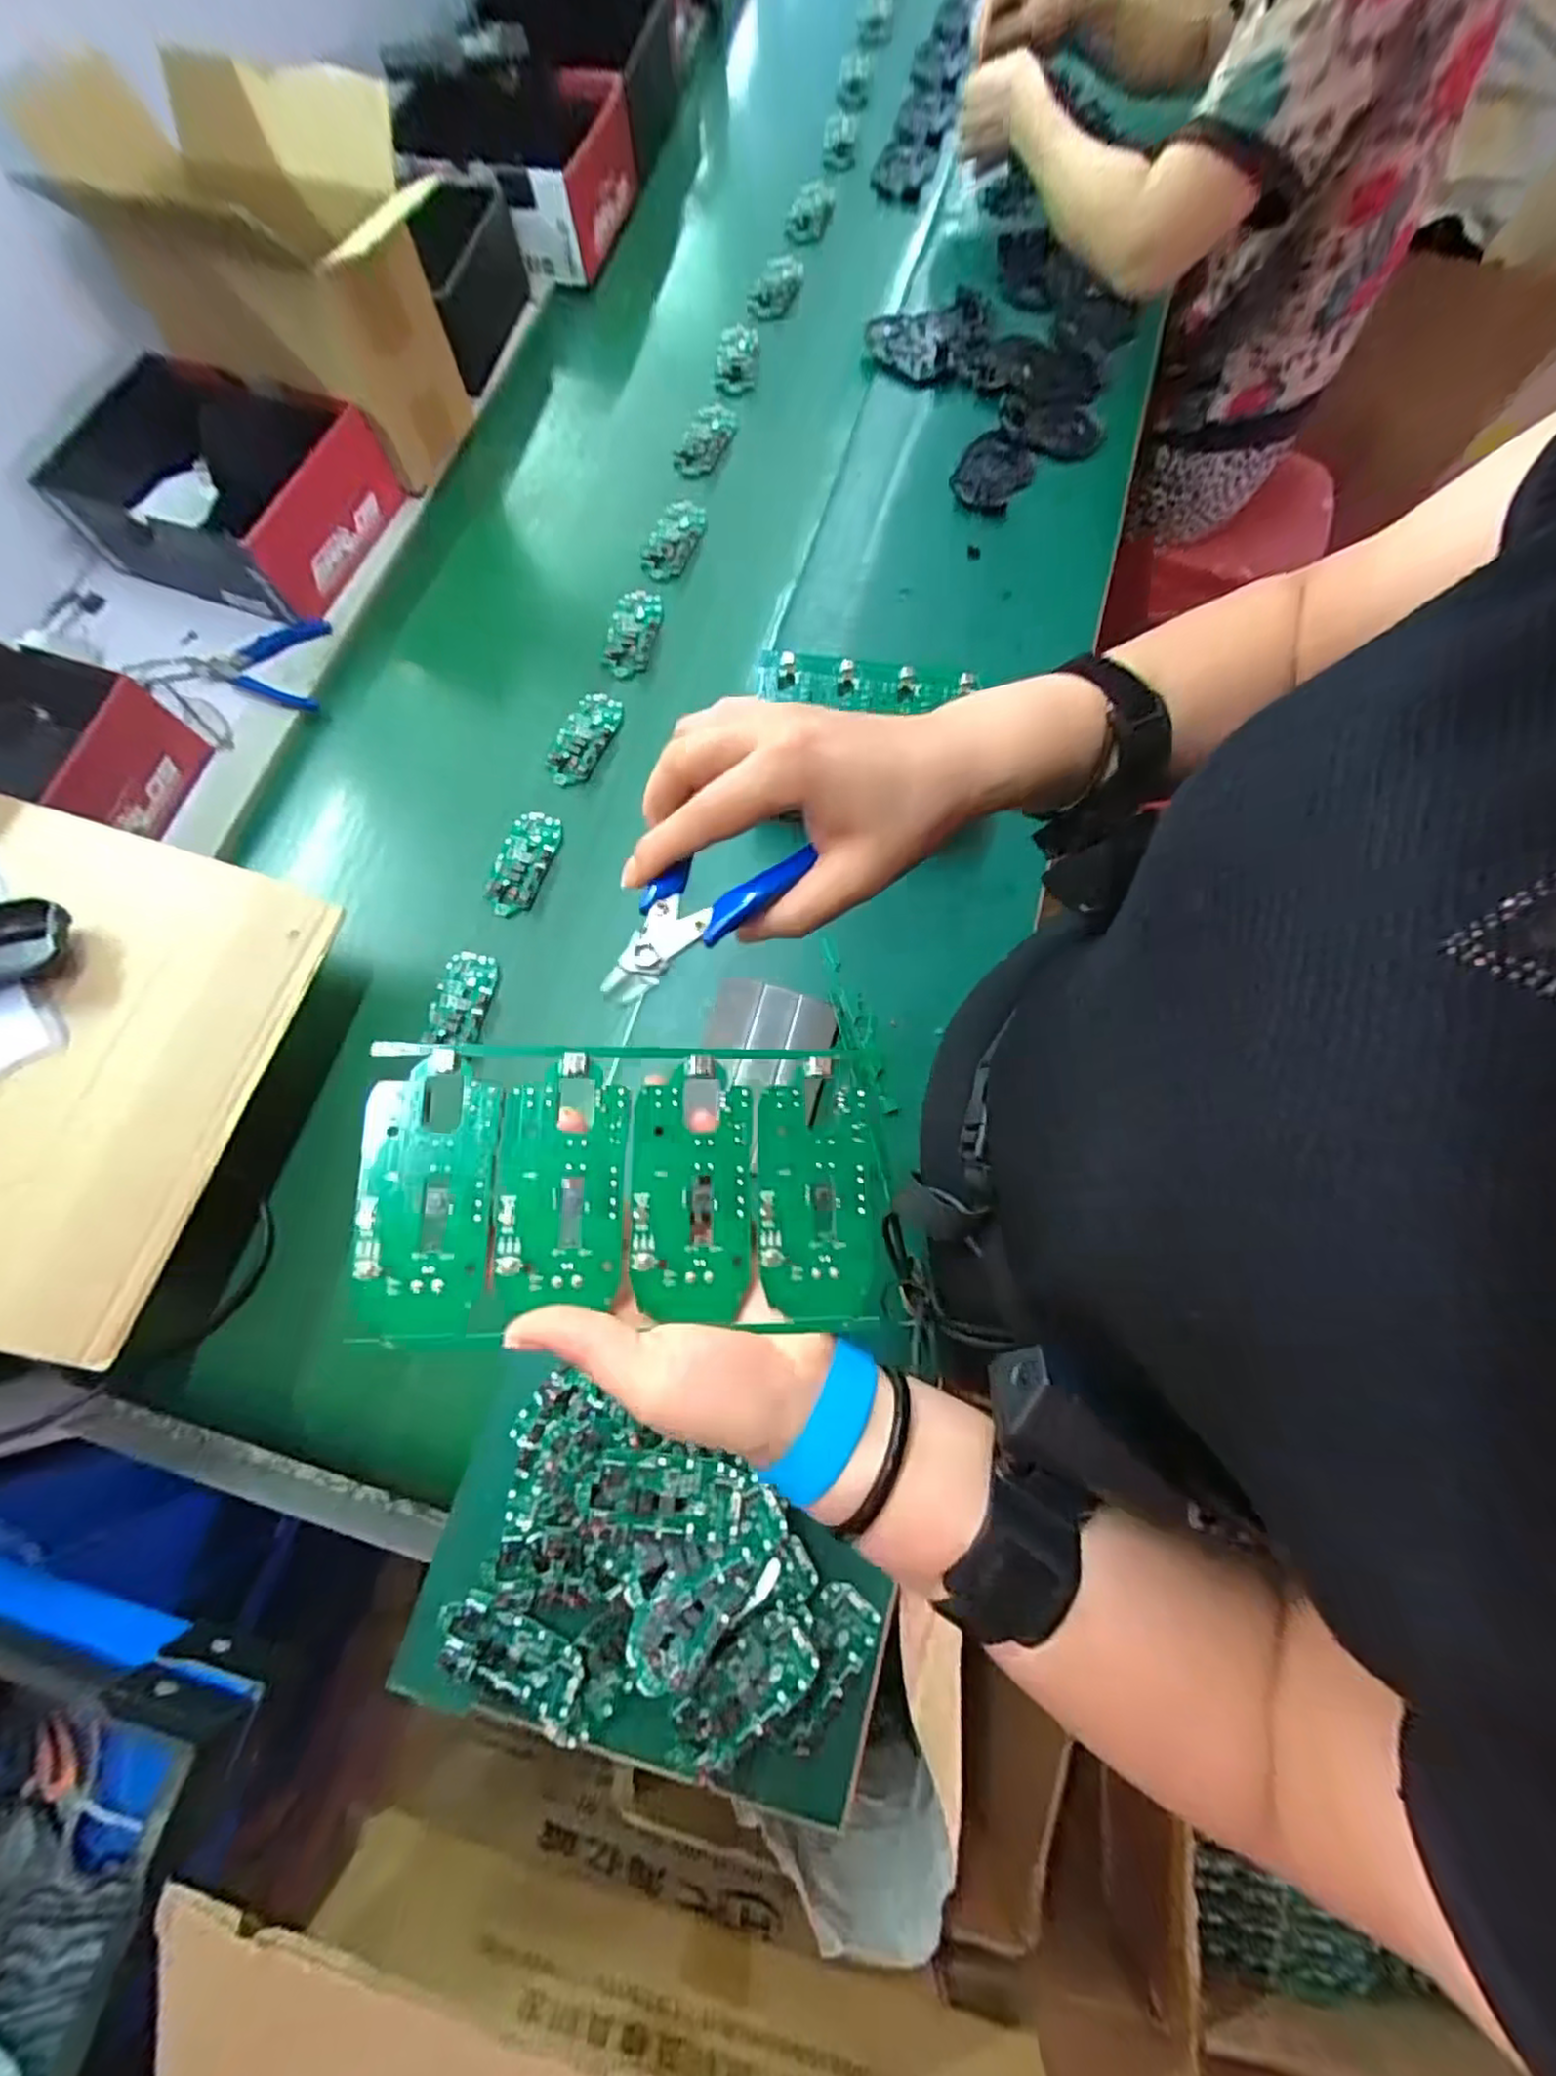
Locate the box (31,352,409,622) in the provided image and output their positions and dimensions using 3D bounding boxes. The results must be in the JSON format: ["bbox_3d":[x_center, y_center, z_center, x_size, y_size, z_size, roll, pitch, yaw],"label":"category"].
[{"bbox_3d":[-0.505,-0.508,0.649,0.239,0.097,0.186,19,75,4],"label":"box"}]

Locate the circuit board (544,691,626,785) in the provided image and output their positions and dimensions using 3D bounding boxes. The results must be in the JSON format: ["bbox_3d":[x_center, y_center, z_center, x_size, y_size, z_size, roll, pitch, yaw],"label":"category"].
[{"bbox_3d":[-0.181,-0.279,0.656,0.046,0.015,0.097,23,75,5],"label":"circuit board"}]

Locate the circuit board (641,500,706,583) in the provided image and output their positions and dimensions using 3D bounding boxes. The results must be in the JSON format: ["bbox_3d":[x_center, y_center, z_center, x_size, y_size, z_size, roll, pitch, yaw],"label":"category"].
[{"bbox_3d":[-0.108,-0.518,0.729,0.047,0.015,0.111,19,75,4],"label":"circuit board"}]

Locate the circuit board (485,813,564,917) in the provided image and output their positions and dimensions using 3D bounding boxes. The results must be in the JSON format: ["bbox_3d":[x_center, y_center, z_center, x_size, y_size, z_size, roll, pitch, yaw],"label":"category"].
[{"bbox_3d":[-0.224,-0.153,0.617,0.046,0.014,0.095,14,75,3],"label":"circuit board"}]

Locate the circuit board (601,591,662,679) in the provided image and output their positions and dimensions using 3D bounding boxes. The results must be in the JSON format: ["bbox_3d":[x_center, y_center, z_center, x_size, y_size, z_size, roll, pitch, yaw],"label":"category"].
[{"bbox_3d":[-0.144,-0.399,0.691,0.046,0.029,0.101,10,75,1],"label":"circuit board"}]

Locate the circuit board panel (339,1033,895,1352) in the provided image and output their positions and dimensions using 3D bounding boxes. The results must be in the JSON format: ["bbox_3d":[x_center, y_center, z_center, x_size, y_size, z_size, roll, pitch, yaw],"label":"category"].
[{"bbox_3d":[-0.056,0.056,0.267,0.187,0.004,0.106,1,79,-9],"label":"circuit board panel"}]

